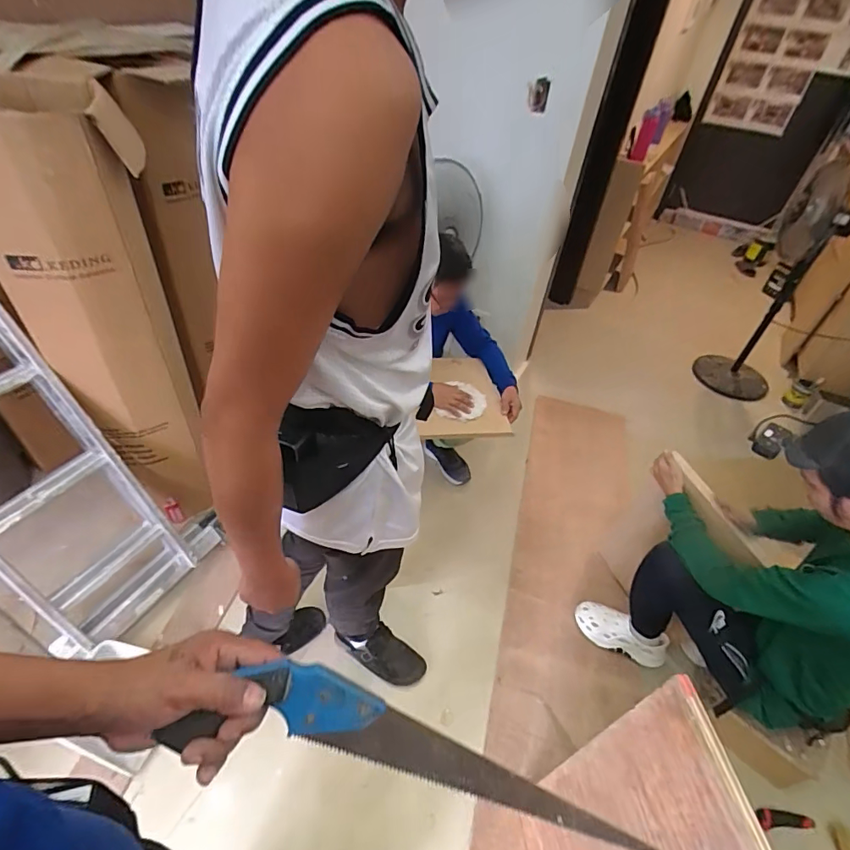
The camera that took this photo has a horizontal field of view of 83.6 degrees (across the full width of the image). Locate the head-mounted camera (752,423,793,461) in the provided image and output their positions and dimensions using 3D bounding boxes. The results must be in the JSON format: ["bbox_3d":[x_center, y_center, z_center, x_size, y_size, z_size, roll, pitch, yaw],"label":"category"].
[{"bbox_3d":[0.745,0.034,1.022,0.111,0.026,0.048,-31,55,-33],"label":"head-mounted camera"}]

